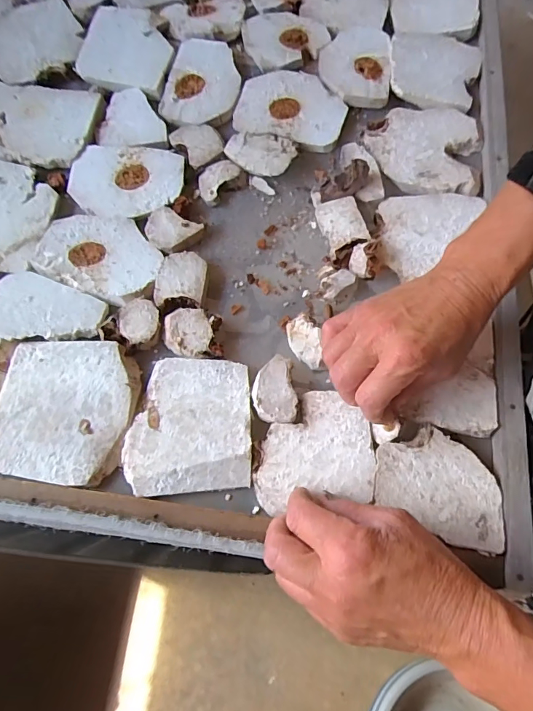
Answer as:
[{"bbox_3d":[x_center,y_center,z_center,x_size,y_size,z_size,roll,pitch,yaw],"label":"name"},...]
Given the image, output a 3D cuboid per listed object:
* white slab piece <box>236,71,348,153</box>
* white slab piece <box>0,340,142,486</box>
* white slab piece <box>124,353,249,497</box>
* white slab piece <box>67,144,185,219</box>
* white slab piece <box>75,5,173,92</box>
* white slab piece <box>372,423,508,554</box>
[{"bbox_3d":[0.027,-0.257,0.469,0.109,0.016,0.080,18,70,4],"label":"white slab piece"},{"bbox_3d":[-0.154,0.039,0.348,0.100,0.014,0.111,8,69,1],"label":"white slab piece"},{"bbox_3d":[-0.059,0.050,0.347,0.092,0.018,0.105,-3,70,-3],"label":"white slab piece"},{"bbox_3d":[-0.137,-0.169,0.437,0.106,0.011,0.080,6,69,0],"label":"white slab piece"},{"bbox_3d":[-0.150,-0.333,0.483,0.094,0.010,0.103,9,69,1],"label":"white slab piece"},{"bbox_3d":[0.127,0.094,0.329,0.092,0.007,0.071,17,70,4],"label":"white slab piece"}]

